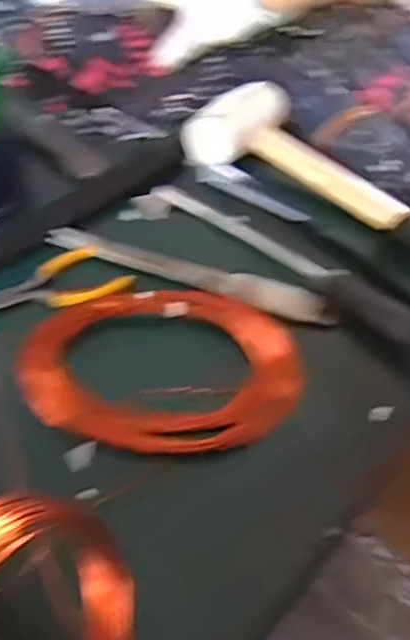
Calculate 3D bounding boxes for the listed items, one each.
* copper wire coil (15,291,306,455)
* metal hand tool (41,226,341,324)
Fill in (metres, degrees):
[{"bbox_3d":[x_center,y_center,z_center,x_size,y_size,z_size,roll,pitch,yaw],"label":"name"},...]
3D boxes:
[{"bbox_3d":[-0.026,0.029,0.419,0.177,0.030,0.110,5,57,1],"label":"copper wire coil"},{"bbox_3d":[-0.012,-0.034,0.465,0.212,0.011,0.028,18,58,10],"label":"metal hand tool"}]

